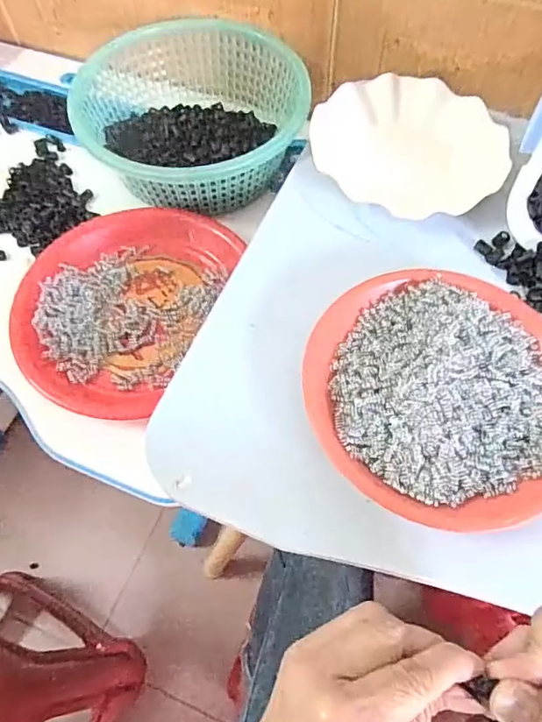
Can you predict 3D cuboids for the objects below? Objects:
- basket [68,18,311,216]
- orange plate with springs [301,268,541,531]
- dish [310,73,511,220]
[{"bbox_3d":[-0.086,-0.266,0.564,0.223,0.083,0.212,36,68,19],"label":"basket"},{"bbox_3d":[0.123,0.020,0.375,0.189,0.028,0.189,0,66,1],"label":"orange plate with springs"},{"bbox_3d":[0.134,-0.214,0.501,0.179,0.018,0.171,0,66,1],"label":"dish"}]

